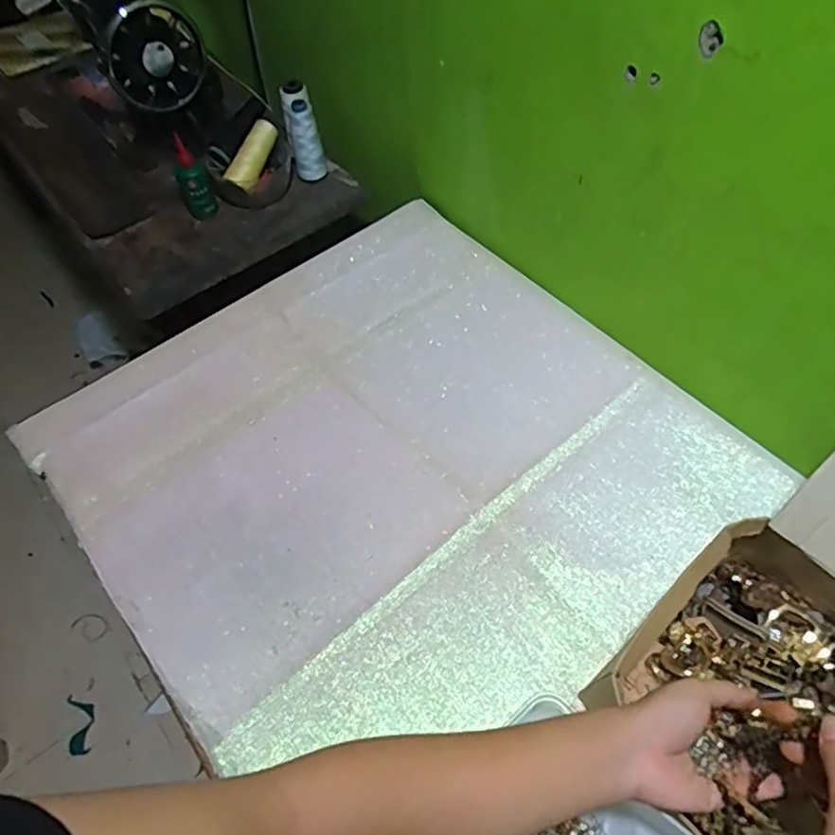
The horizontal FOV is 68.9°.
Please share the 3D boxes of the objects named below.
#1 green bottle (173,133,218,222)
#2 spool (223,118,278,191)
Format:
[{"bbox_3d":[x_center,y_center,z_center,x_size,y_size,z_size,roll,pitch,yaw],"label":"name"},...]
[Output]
[{"bbox_3d":[-0.318,-0.335,0.862,0.044,0.110,0.037,-22,57,-12],"label":"green bottle"},{"bbox_3d":[-0.240,-0.387,0.893,0.033,0.030,0.114,21,78,17],"label":"spool"}]

